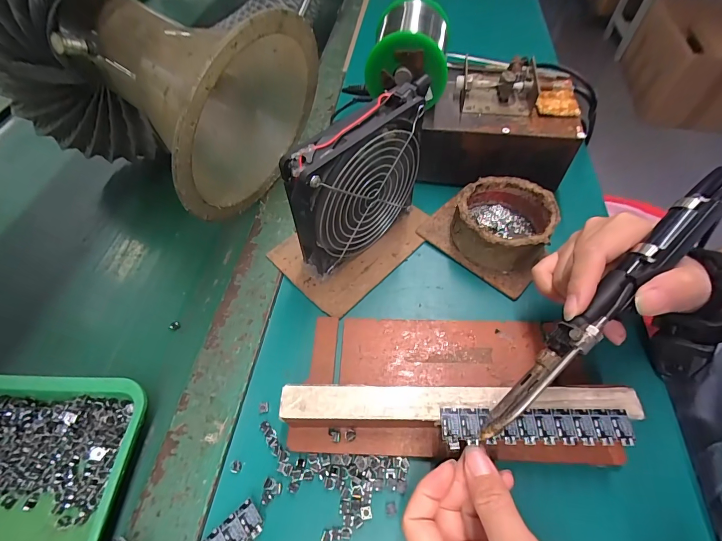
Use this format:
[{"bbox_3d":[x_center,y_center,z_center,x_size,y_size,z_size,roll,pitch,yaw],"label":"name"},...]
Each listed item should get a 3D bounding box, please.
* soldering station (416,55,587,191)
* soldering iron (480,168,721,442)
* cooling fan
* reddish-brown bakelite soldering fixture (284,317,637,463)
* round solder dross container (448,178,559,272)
[{"bbox_3d":[0.135,-0.152,0.364,0.145,0.083,0.110,9,57,9],"label":"soldering station"},{"bbox_3d":[0.139,0.017,0.196,0.200,0.022,0.020,-46,64,-2],"label":"soldering iron"},{"bbox_3d":[0.001,-0.066,0.289,0.120,0.129,0.027,-38,63,-21],"label":"cooling fan"},{"bbox_3d":[0.059,0.073,0.246,0.207,0.036,0.101,2,57,4],"label":"reddish-brown bakelite soldering fixture"},{"bbox_3d":[0.128,-0.042,0.321,0.079,0.044,0.083,-1,56,2],"label":"round solder dross container"}]

